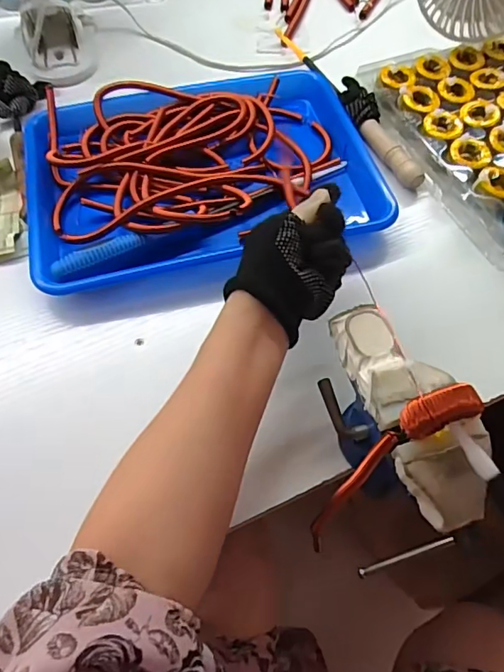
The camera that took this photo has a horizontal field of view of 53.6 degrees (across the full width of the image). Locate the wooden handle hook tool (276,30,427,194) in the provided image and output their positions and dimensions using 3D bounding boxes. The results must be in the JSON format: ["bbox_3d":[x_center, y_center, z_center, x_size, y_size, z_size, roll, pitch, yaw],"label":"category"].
[{"bbox_3d":[0.103,-0.273,0.556,0.034,0.023,0.293,-20,62,-9],"label":"wooden handle hook tool"}]

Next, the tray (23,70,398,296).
[{"bbox_3d":[-0.052,-0.170,0.500,0.327,0.034,0.245,-12,61,-5],"label":"tray"}]

